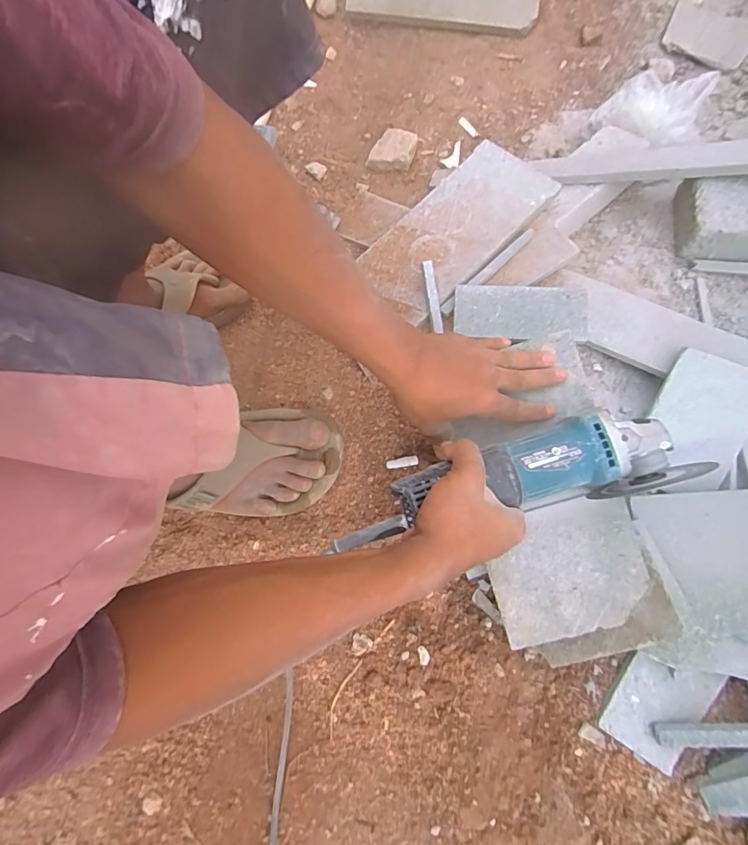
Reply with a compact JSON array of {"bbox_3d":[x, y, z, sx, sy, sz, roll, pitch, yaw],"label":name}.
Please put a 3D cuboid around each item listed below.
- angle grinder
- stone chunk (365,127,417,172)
[{"bbox_3d":[0.118,0.052,0.416,0.305,0.088,0.072,-12,80,-2],"label":"angle grinder"},{"bbox_3d":[0.029,-0.397,0.653,0.058,0.021,0.064,25,85,7],"label":"stone chunk"}]

